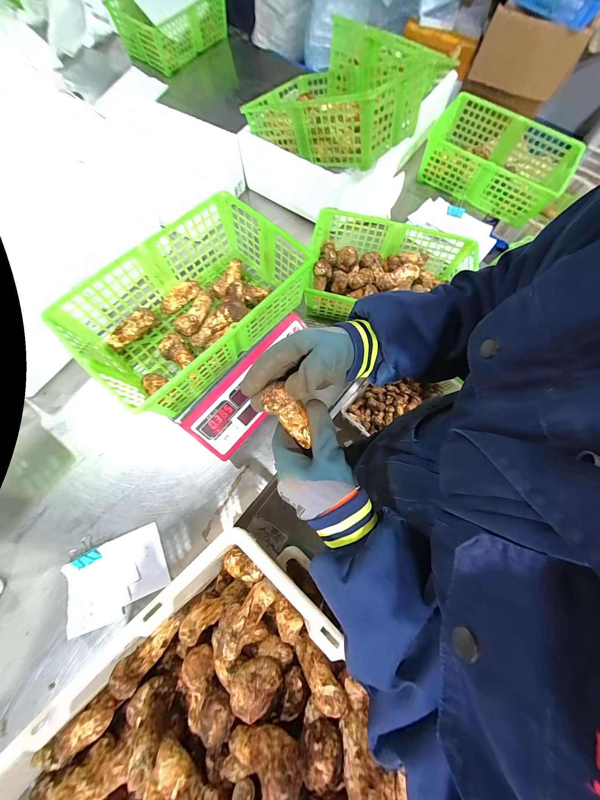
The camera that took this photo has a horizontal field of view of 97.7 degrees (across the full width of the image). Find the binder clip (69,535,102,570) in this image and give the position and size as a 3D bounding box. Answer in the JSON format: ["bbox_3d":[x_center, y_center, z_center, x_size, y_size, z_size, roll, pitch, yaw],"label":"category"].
[{"bbox_3d":[-0.373,0.263,0.451,0.039,0.014,0.046,-35,77,-11],"label":"binder clip"}]

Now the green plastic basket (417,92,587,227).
[{"bbox_3d":[0.502,-0.622,0.683,0.330,0.111,0.229,32,75,8],"label":"green plastic basket"}]

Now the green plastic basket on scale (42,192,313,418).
[{"bbox_3d":[-0.167,-0.153,0.429,0.211,0.105,0.336,42,77,11],"label":"green plastic basket on scale"}]

